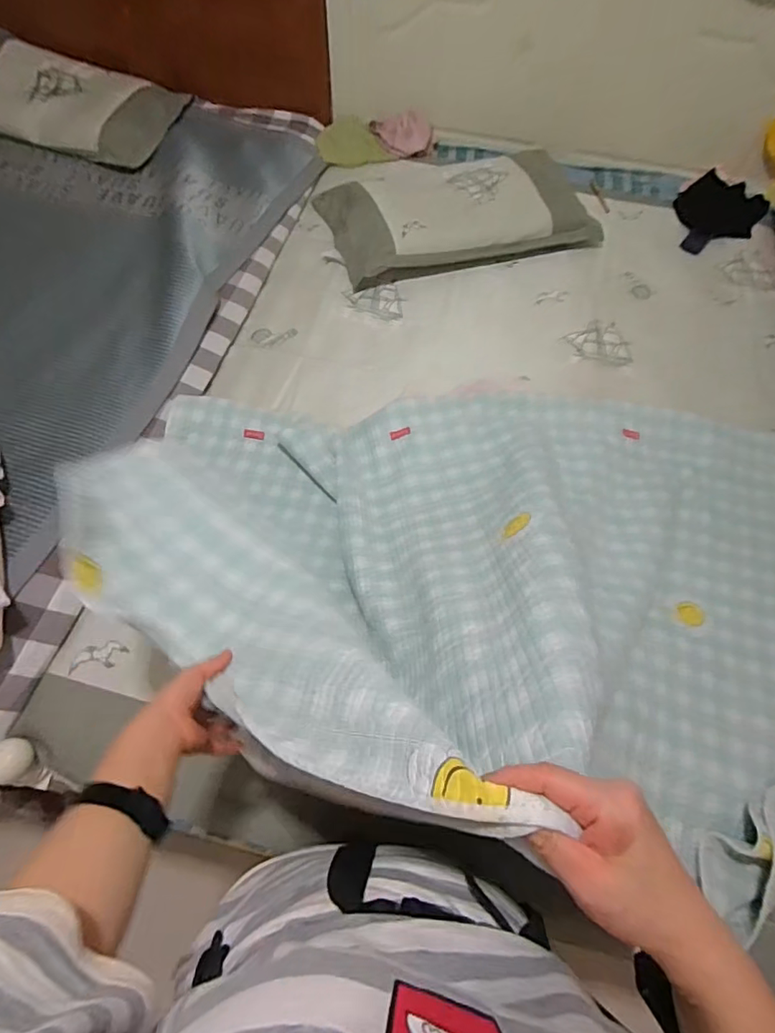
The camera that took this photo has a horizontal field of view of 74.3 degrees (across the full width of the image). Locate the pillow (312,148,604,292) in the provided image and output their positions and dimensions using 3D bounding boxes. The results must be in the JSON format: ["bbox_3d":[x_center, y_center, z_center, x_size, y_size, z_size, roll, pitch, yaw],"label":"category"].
[{"bbox_3d":[0.214,-0.908,1.493,0.754,0.099,0.403,-14,65,-8],"label":"pillow"}]

